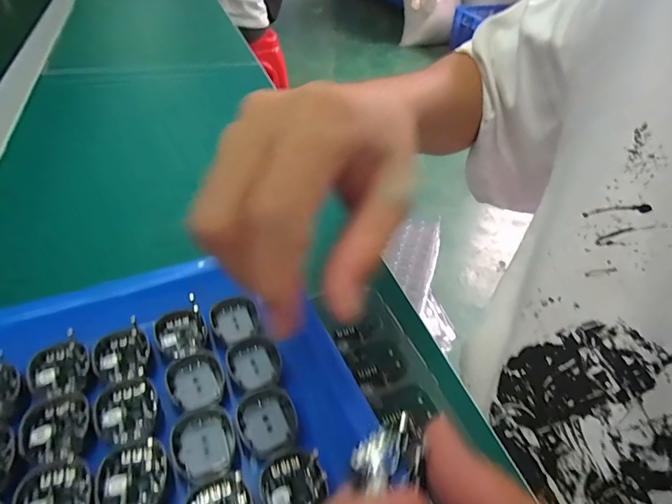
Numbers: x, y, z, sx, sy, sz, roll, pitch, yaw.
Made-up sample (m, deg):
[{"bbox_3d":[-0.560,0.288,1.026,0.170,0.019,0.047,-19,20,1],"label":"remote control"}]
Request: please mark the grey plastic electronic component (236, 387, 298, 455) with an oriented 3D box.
[{"bbox_3d":[-0.030,0.073,0.185,0.024,0.004,0.027,-14,45,-19],"label":"grey plastic electronic component"}]

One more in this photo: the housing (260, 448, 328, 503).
[{"bbox_3d":[-0.016,0.091,0.163,0.025,0.005,0.026,2,42,-2],"label":"housing"}]

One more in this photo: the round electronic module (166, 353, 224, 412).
[{"bbox_3d":[-0.065,0.060,0.196,0.024,0.004,0.029,-13,45,-17],"label":"round electronic module"}]

